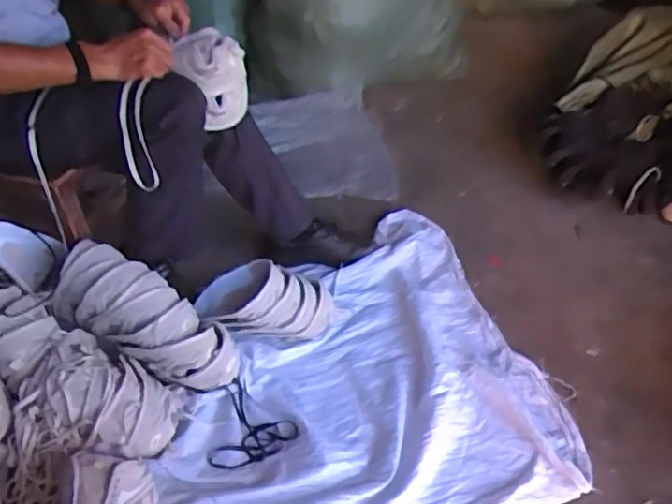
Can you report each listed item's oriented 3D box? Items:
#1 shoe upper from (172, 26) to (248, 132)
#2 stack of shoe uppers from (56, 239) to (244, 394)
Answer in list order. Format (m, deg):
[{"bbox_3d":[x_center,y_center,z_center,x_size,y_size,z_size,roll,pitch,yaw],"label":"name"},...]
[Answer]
[{"bbox_3d":[-0.207,-0.275,0.999,0.116,0.150,0.055,-1,39,-1],"label":"shoe upper"},{"bbox_3d":[-0.343,0.122,1.120,0.368,0.147,0.135,33,49,0],"label":"stack of shoe uppers"}]

